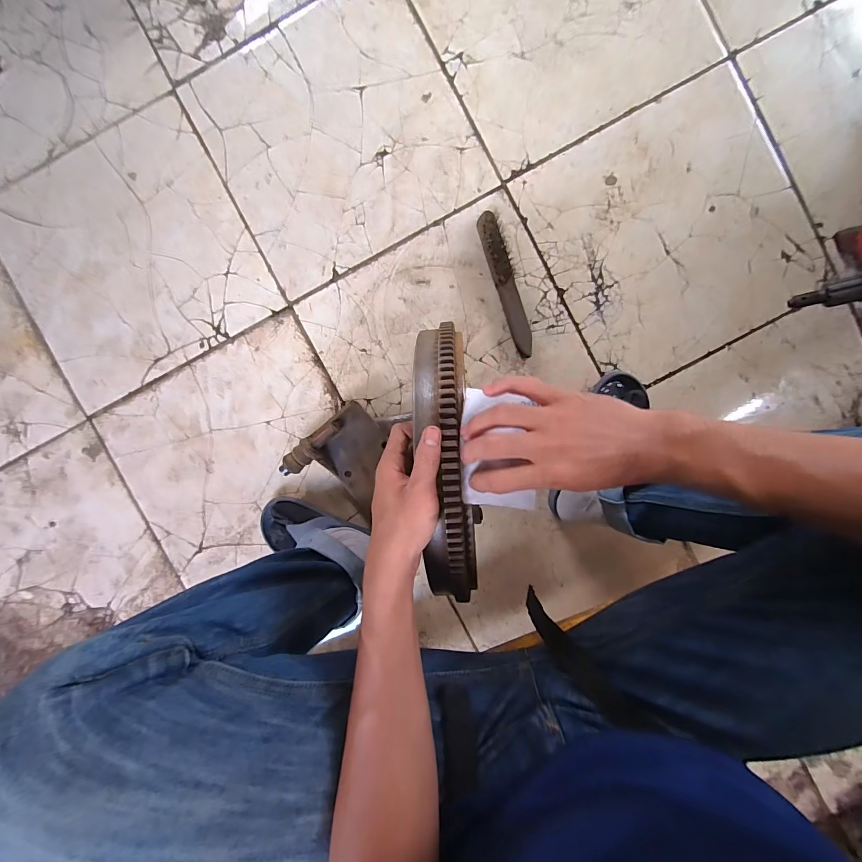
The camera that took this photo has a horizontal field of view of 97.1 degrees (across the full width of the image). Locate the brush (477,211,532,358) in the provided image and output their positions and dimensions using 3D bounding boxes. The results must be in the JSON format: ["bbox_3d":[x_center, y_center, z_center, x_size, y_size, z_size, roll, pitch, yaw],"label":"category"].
[{"bbox_3d":[0.124,-0.237,0.622,0.031,0.036,0.235,-18,93,3],"label":"brush"}]

